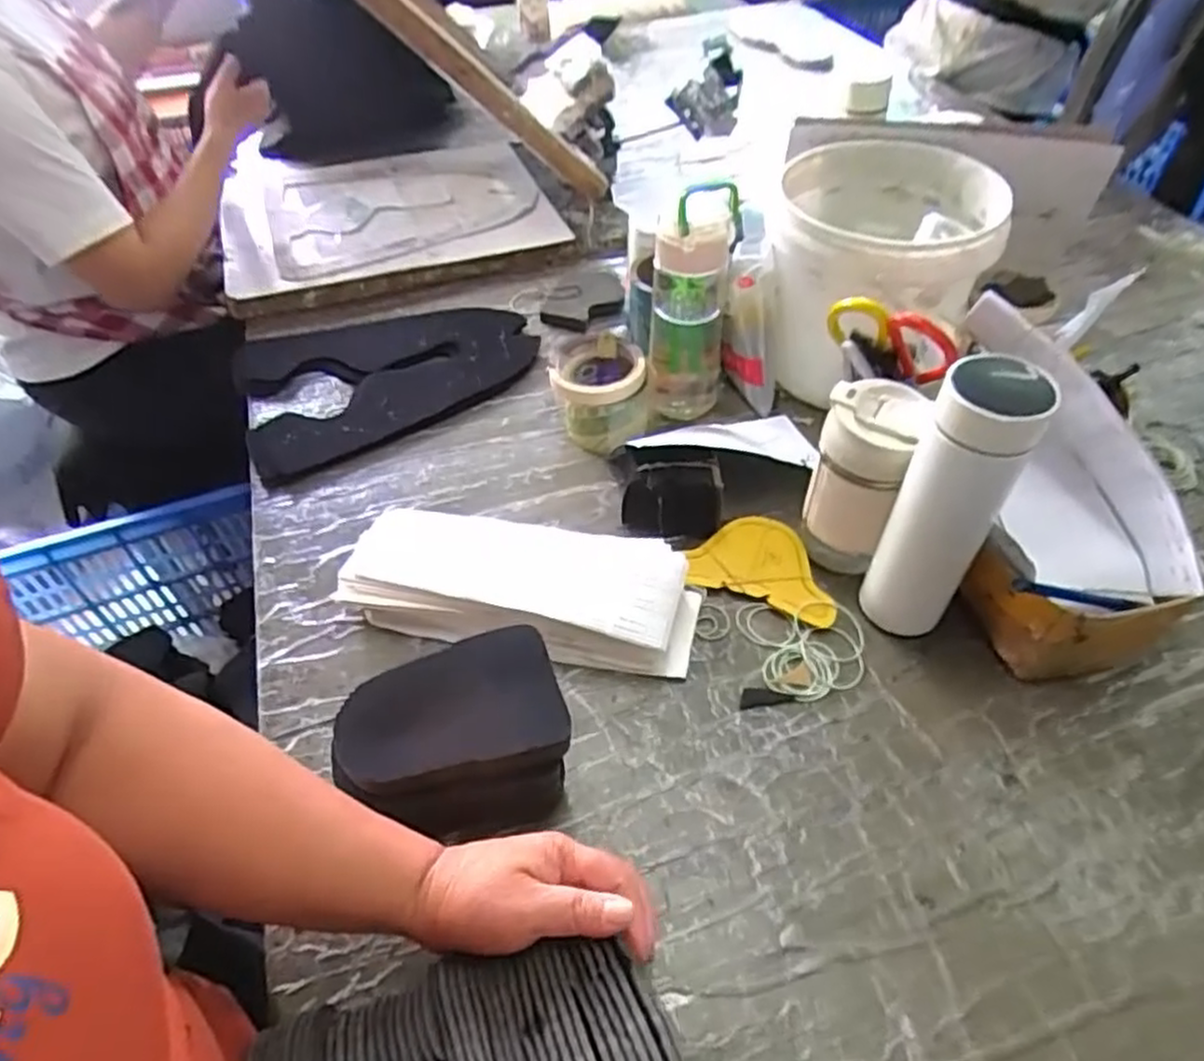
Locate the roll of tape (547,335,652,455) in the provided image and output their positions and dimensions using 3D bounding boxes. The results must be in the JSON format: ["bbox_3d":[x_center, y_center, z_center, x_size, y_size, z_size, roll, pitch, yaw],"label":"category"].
[{"bbox_3d":[0.000,-0.138,0.743,0.093,0.076,0.093,-1,49,2],"label":"roll of tape"}]

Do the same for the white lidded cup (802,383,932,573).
[{"bbox_3d":[0.210,-0.045,0.594,0.070,0.151,0.068,-1,49,2],"label":"white lidded cup"}]

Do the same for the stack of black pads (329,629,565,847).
[{"bbox_3d":[-0.093,0.146,0.494,0.140,0.085,0.110,-16,50,-11],"label":"stack of black pads"}]

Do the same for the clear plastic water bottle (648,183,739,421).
[{"bbox_3d":[0.085,-0.212,0.727,0.074,0.226,0.077,4,50,7],"label":"clear plastic water bottle"}]

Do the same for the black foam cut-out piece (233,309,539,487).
[{"bbox_3d":[-0.251,-0.187,0.838,0.332,0.018,0.238,-30,54,-21],"label":"black foam cut-out piece"}]

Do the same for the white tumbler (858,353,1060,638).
[{"bbox_3d":[0.242,-0.014,0.523,0.062,0.232,0.064,-1,49,2],"label":"white tumbler"}]

